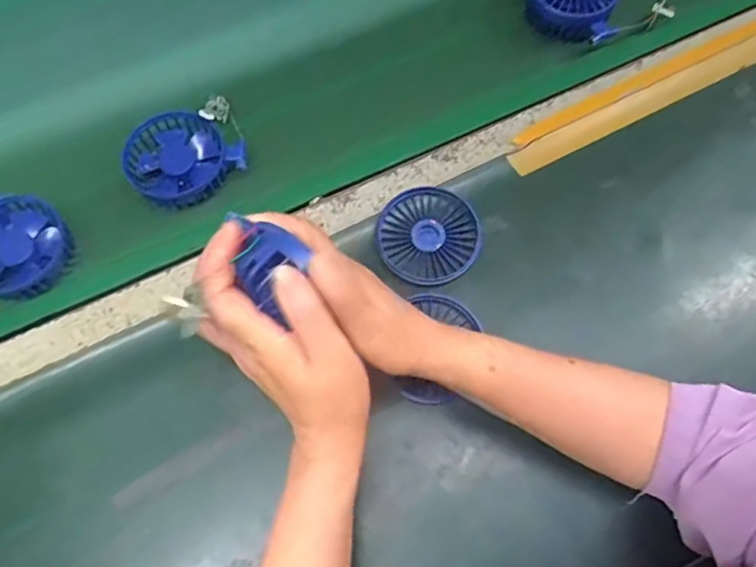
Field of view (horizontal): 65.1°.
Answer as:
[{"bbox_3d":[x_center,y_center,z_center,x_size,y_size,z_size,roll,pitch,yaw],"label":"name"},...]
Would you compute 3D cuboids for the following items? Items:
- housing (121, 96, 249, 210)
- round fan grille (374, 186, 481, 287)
[{"bbox_3d":[-0.175,-0.118,0.542,0.107,0.022,0.090,-30,70,-10],"label":"housing"},{"bbox_3d":[0.043,-0.043,0.520,0.086,0.009,0.089,-1,68,2],"label":"round fan grille"}]

